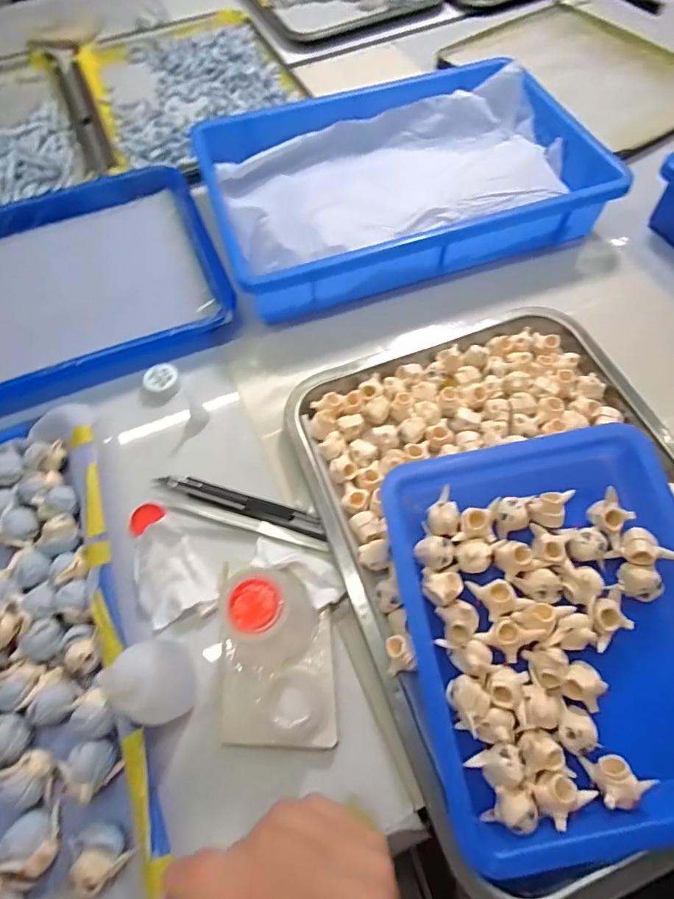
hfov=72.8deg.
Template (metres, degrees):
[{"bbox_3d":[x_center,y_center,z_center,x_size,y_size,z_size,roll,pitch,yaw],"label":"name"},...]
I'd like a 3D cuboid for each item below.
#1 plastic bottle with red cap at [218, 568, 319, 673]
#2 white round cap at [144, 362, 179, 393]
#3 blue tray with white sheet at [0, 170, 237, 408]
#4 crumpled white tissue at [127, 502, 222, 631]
[{"bbox_3d":[-0.038,0.098,0.269,0.050,0.059,0.047,-1,63,2],"label":"plastic bottle with red cap"},{"bbox_3d":[-0.152,-0.061,0.395,0.029,0.012,0.022,-37,67,-15],"label":"white round cap"},{"bbox_3d":[-0.285,-0.156,0.438,0.331,0.027,0.251,-22,64,-8],"label":"blue tray with white sheet"},{"bbox_3d":[-0.124,0.075,0.318,0.047,0.020,0.089,-30,65,-12],"label":"crumpled white tissue"}]

